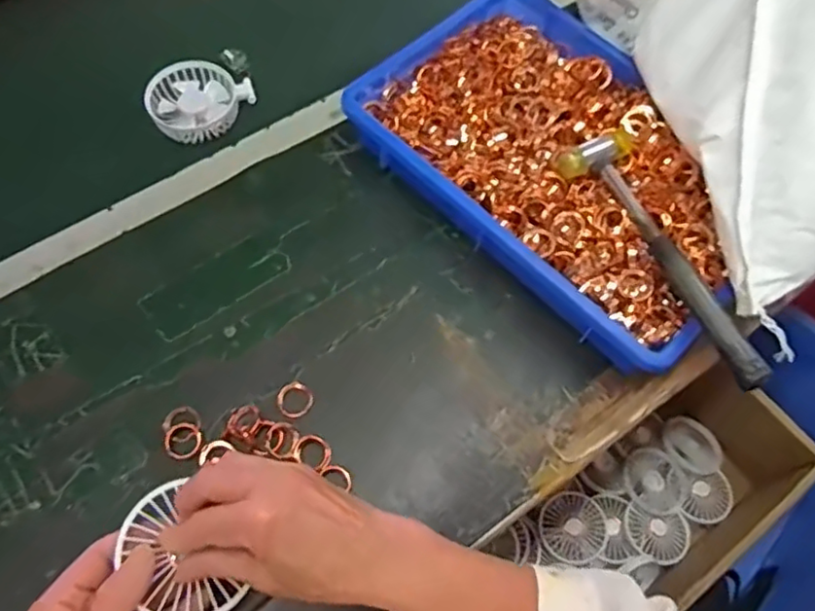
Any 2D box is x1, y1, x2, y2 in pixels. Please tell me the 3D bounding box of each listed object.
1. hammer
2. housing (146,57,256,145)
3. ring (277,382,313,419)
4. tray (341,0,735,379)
[{"bbox_3d":[0.211,-0.046,0.493,0.061,0.027,0.235,-25,68,-14],"label":"hammer"},{"bbox_3d":[-0.217,-0.216,0.651,0.101,0.034,0.082,-29,69,-16],"label":"housing"},{"bbox_3d":[-0.093,0.078,0.512,0.030,0.004,0.028,1,64,-2],"label":"ring"},{"bbox_3d":[0.147,-0.134,0.580,0.236,0.070,0.363,-40,72,-19],"label":"tray"}]

